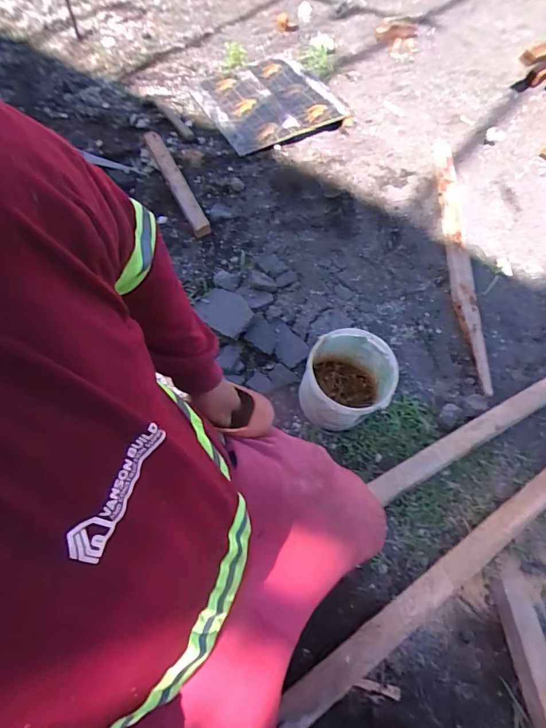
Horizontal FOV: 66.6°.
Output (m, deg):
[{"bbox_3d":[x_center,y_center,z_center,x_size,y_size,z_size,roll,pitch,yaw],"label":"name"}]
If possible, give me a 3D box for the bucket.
[{"bbox_3d":[0.155,0.044,0.892,0.165,0.219,0.182,19,59,9],"label":"bucket"}]

